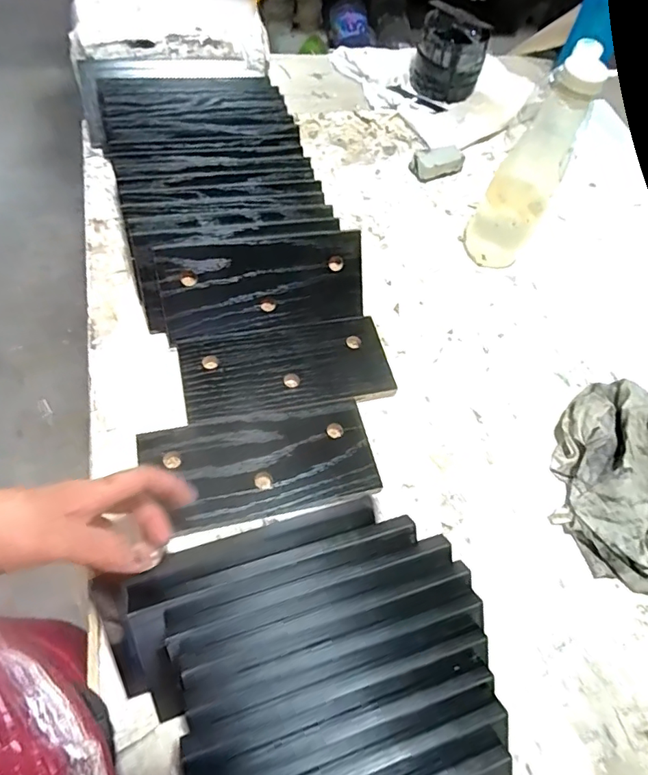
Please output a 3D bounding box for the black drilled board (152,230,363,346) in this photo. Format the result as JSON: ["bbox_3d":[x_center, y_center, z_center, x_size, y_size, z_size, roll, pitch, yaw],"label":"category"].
[{"bbox_3d":[-0.059,-0.102,0.511,0.200,0.090,0.010,-9,23,-12],"label":"black drilled board"}]

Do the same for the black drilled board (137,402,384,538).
[{"bbox_3d":[-0.055,0.065,0.449,0.195,0.015,0.098,-10,62,-12],"label":"black drilled board"}]

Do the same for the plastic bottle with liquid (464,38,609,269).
[{"bbox_3d":[0.216,-0.228,0.537,0.065,0.242,0.055,26,61,8],"label":"plastic bottle with liquid"}]

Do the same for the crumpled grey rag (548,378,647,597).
[{"bbox_3d":[0.317,0.089,0.469,0.192,0.060,0.194,22,60,5],"label":"crumpled grey rag"}]

